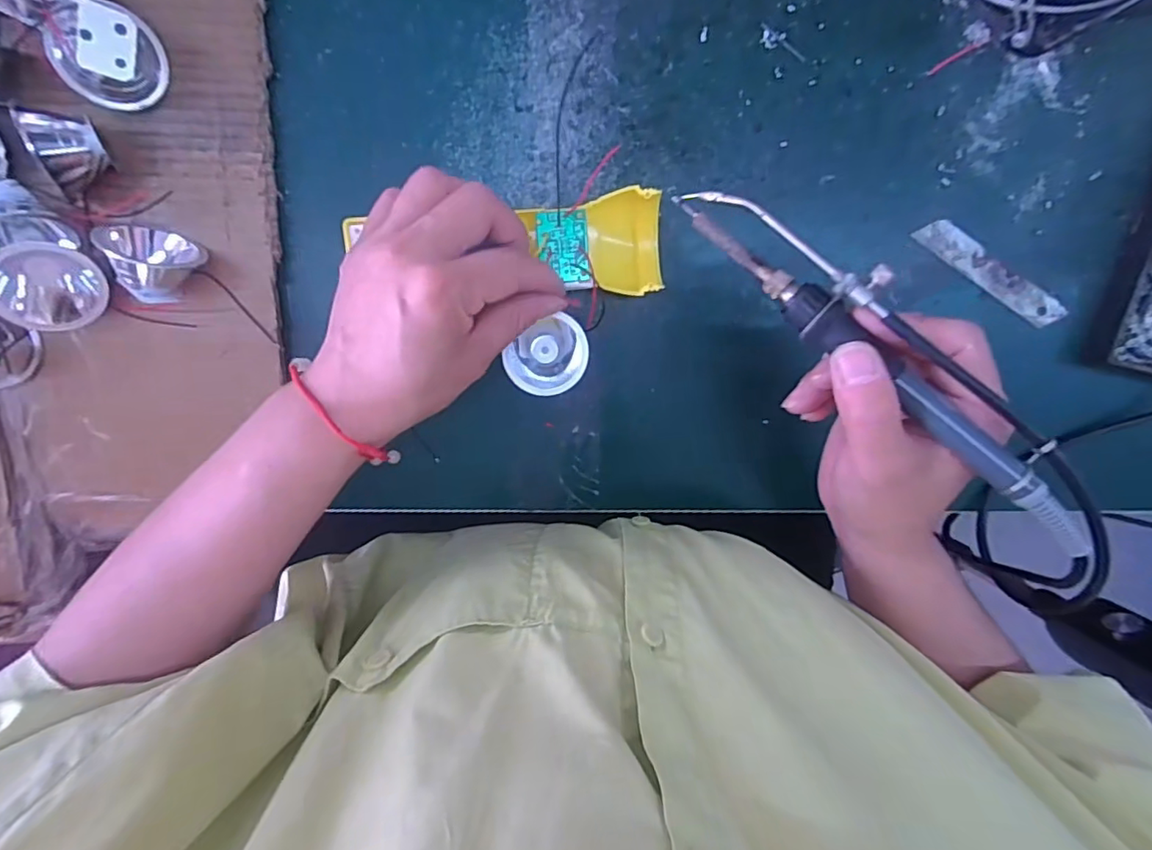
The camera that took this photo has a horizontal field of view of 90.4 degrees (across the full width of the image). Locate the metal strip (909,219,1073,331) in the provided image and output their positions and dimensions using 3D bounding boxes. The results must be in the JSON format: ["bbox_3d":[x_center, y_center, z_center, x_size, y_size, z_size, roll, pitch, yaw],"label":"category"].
[{"bbox_3d":[0.238,-0.086,0.327,0.100,0.004,0.017,32,96,-7],"label":"metal strip"}]

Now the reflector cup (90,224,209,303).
[{"bbox_3d":[-0.207,-0.078,0.280,0.035,0.034,0.035,0,99,-3],"label":"reflector cup"}]

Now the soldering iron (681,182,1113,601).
[{"bbox_3d":[0.131,-0.020,0.234,0.037,0.031,0.222,-45,84,3],"label":"soldering iron"}]

